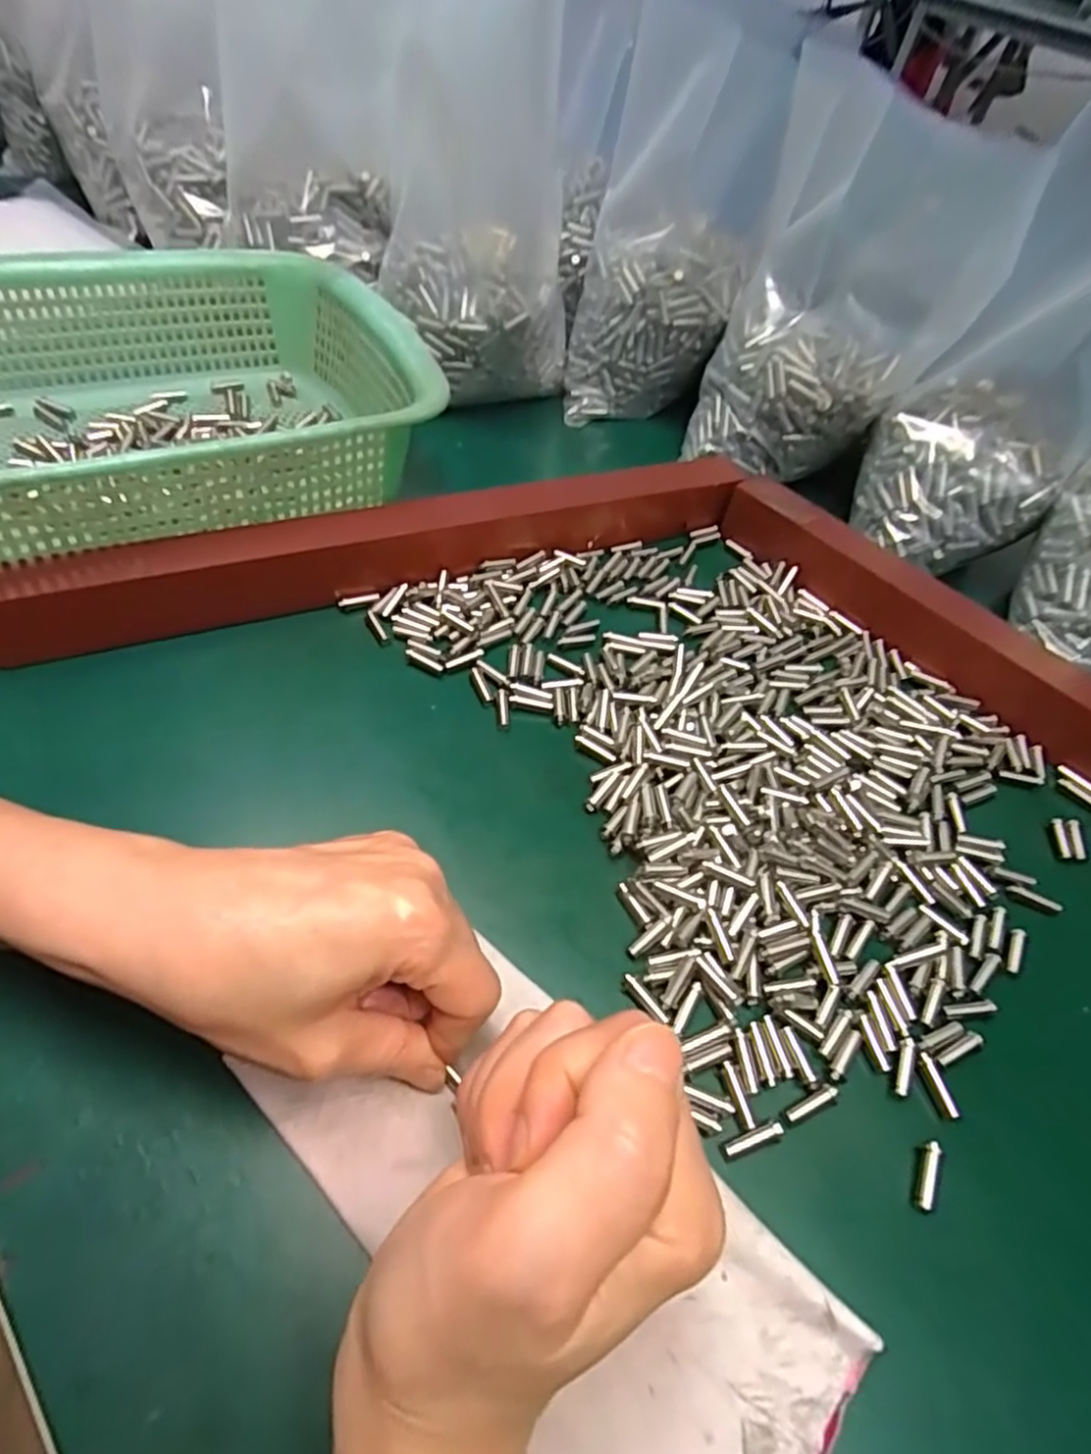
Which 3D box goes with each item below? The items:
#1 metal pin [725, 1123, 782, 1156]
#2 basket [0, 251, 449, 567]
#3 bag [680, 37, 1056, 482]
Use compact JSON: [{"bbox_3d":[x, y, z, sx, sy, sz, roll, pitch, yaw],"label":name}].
[{"bbox_3d":[0.069,0.135,0.225,0.020,0.004,0.004,-13,54,-16],"label":"metal pin"},{"bbox_3d":[-0.218,-0.172,0.365,0.292,0.090,0.220,-25,61,-23],"label":"basket"},{"bbox_3d":[0.175,-0.247,0.414,0.133,0.194,0.082,22,54,8],"label":"bag"}]

